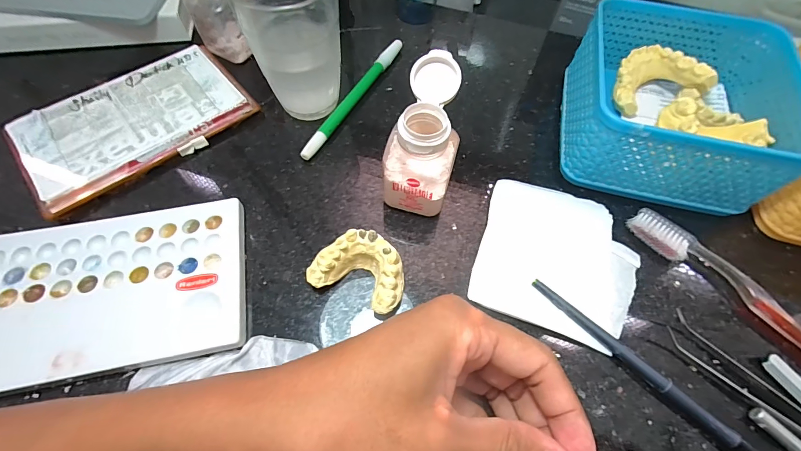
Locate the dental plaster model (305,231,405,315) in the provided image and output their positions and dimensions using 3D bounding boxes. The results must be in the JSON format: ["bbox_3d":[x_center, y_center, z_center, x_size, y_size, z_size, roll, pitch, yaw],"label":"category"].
[{"bbox_3d":[-0.023,0.025,0.209,0.054,0.025,0.038,21,64,10],"label":"dental plaster model"}]

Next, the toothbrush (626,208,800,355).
[{"bbox_3d":[0.219,0.053,0.204,0.021,0.009,0.184,-36,68,-18],"label":"toothbrush"}]

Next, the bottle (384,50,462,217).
[{"bbox_3d":[0.015,-0.052,0.222,0.041,0.076,0.066,13,63,6],"label":"bottle"}]

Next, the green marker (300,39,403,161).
[{"bbox_3d":[-0.035,-0.104,0.285,0.009,0.011,0.143,26,65,12],"label":"green marker"}]

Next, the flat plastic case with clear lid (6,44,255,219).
[{"bbox_3d":[-0.194,-0.078,0.261,0.148,0.018,0.089,-40,70,-20],"label":"flat plastic case with clear lid"}]

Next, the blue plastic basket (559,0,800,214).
[{"bbox_3d":[0.191,-0.085,0.251,0.130,0.063,0.130,10,62,4],"label":"blue plastic basket"}]

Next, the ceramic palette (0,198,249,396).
[{"bbox_3d":[-0.169,0.038,0.203,0.152,0.015,0.090,-10,63,-6],"label":"ceramic palette"}]

